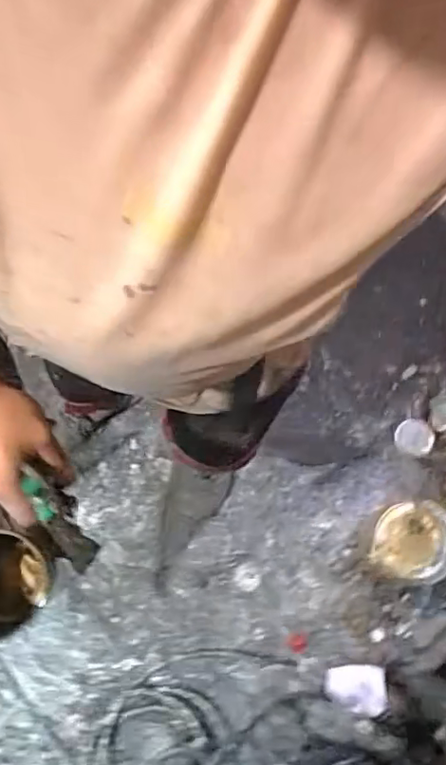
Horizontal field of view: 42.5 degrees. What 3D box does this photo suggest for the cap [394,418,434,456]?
[{"bbox_3d":[0.467,0.131,1.410,0.095,0.013,0.089,0,71,-1],"label":"cap"}]

